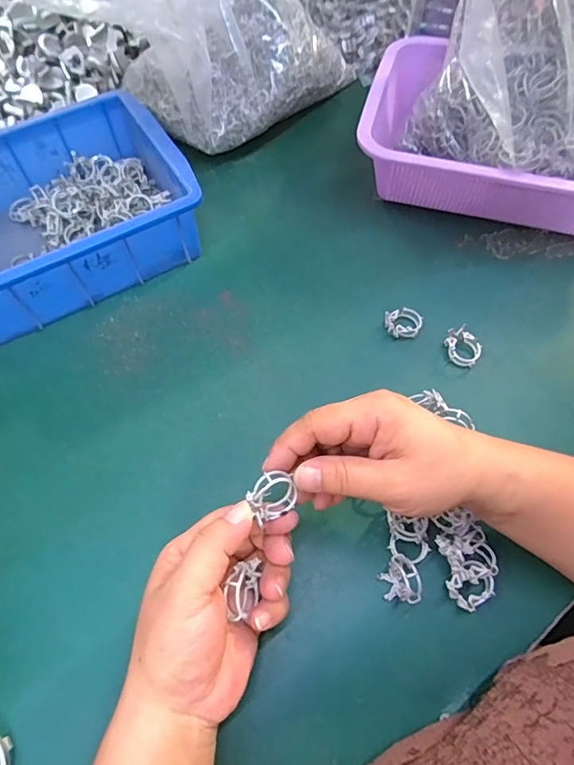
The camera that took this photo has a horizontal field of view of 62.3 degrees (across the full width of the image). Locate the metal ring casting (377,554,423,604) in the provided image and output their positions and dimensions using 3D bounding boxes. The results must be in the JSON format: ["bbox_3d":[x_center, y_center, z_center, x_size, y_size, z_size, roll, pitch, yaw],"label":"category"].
[{"bbox_3d":[0.072,0.127,0.302,0.022,0.016,0.028,-24,65,-12],"label":"metal ring casting"}]

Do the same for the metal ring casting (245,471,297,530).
[{"bbox_3d":[-0.007,0.063,0.263,0.028,0.022,0.020,-27,65,-14],"label":"metal ring casting"}]

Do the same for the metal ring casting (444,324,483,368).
[{"bbox_3d":[0.145,-0.029,0.390,0.026,0.016,0.032,-32,66,-16],"label":"metal ring casting"}]

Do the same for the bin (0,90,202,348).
[{"bbox_3d":[-0.215,-0.147,0.425,0.246,0.068,0.172,-29,66,-15],"label":"bin"}]

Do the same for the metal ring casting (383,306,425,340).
[{"bbox_3d":[0.100,-0.050,0.403,0.032,0.012,0.025,-22,64,-11],"label":"metal ring casting"}]

